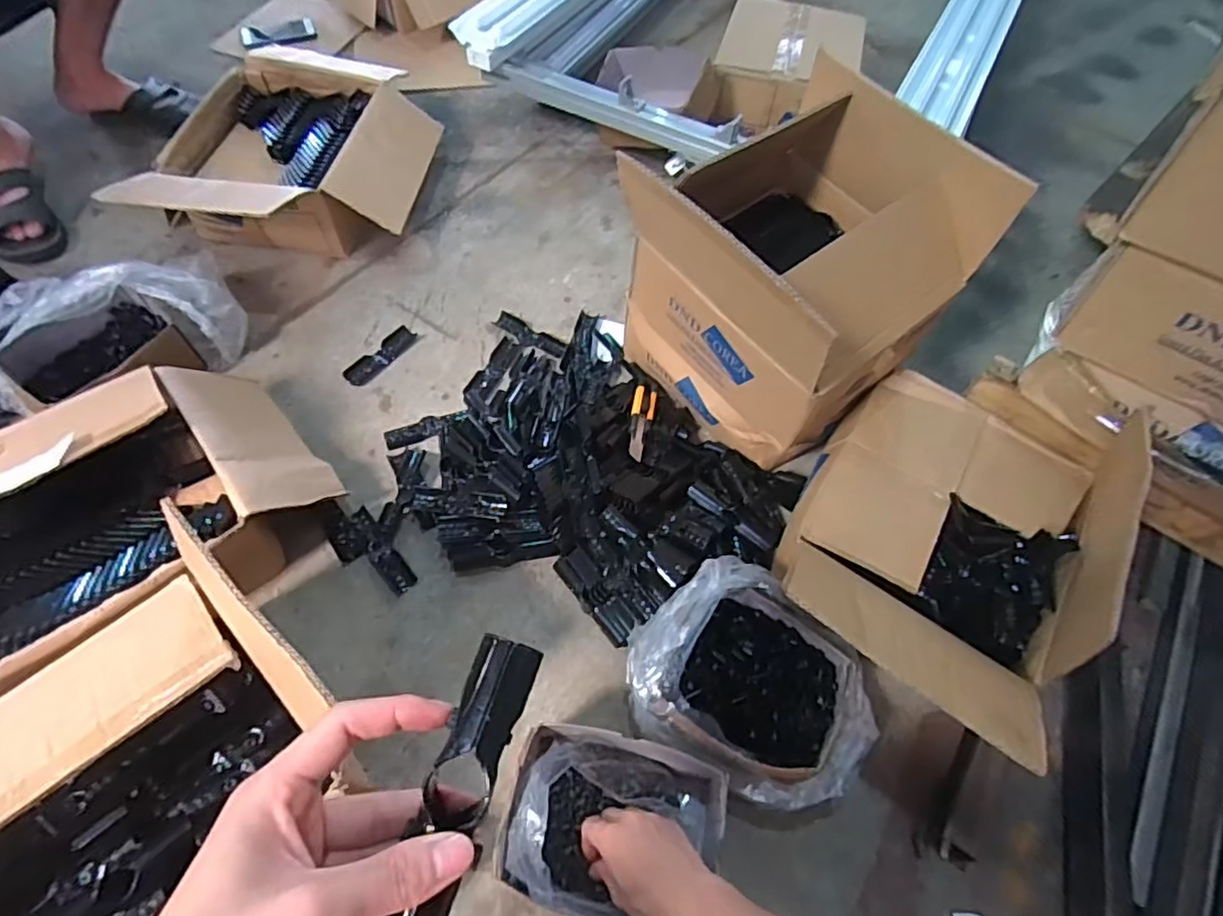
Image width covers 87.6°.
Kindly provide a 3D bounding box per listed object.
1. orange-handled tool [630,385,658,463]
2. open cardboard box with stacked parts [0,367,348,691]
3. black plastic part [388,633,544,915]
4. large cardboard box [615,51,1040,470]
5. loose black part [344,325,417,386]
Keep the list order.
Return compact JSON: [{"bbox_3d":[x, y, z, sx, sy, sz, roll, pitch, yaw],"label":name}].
[{"bbox_3d":[0.042,-0.050,0.888,0.032,0.013,0.146,9,46,2],"label":"orange-handled tool"},{"bbox_3d":[-0.567,0.063,0.743,0.410,0.169,0.303,-32,65,-21],"label":"open cardboard box with stacked parts"},{"bbox_3d":[-0.066,0.147,0.282,0.029,0.017,0.130,16,74,6],"label":"black plastic part"},{"bbox_3d":[0.204,-0.220,0.842,0.323,0.379,0.353,-34,66,-22],"label":"large cardboard box"},{"bbox_3d":[-0.358,-0.160,0.992,0.037,0.009,0.129,32,62,15],"label":"loose black part"}]

